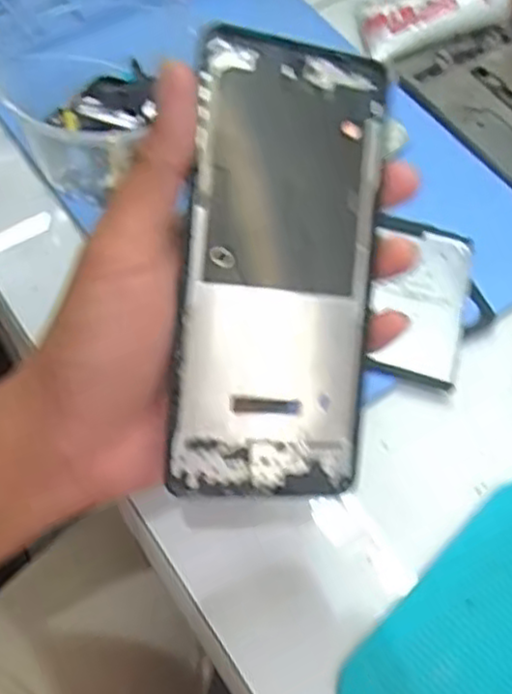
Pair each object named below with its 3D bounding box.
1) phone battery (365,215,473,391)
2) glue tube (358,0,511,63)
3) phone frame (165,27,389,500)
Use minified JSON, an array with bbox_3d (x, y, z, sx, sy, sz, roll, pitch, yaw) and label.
[{"bbox_3d":[0.084,-0.025,0.373,0.051,0.006,0.091,14,63,-6],"label":"phone battery"},{"bbox_3d":[0.120,-0.216,0.463,0.106,0.029,0.044,-12,61,16],"label":"glue tube"},{"bbox_3d":[0.009,-0.026,0.258,0.069,0.006,0.158,4,92,-21],"label":"phone frame"}]

